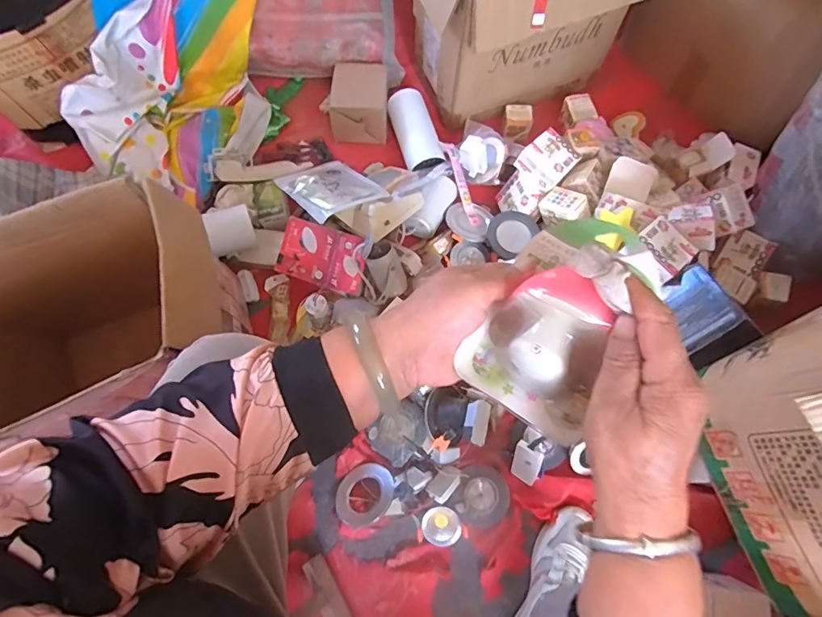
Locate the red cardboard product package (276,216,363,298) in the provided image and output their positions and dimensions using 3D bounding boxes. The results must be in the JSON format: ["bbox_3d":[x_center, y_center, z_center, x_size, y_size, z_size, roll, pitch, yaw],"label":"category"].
[{"bbox_3d":[-0.157,-0.091,0.848,0.159,0.014,0.104,18,102,10],"label":"red cardboard product package"}]

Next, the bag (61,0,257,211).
[{"bbox_3d":[-0.457,-0.448,0.906,0.309,0.189,0.415,19,71,7],"label":"bag"}]

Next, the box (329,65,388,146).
[{"bbox_3d":[-0.107,-0.417,0.982,0.119,0.086,0.123,0,70,0],"label":"box"}]

